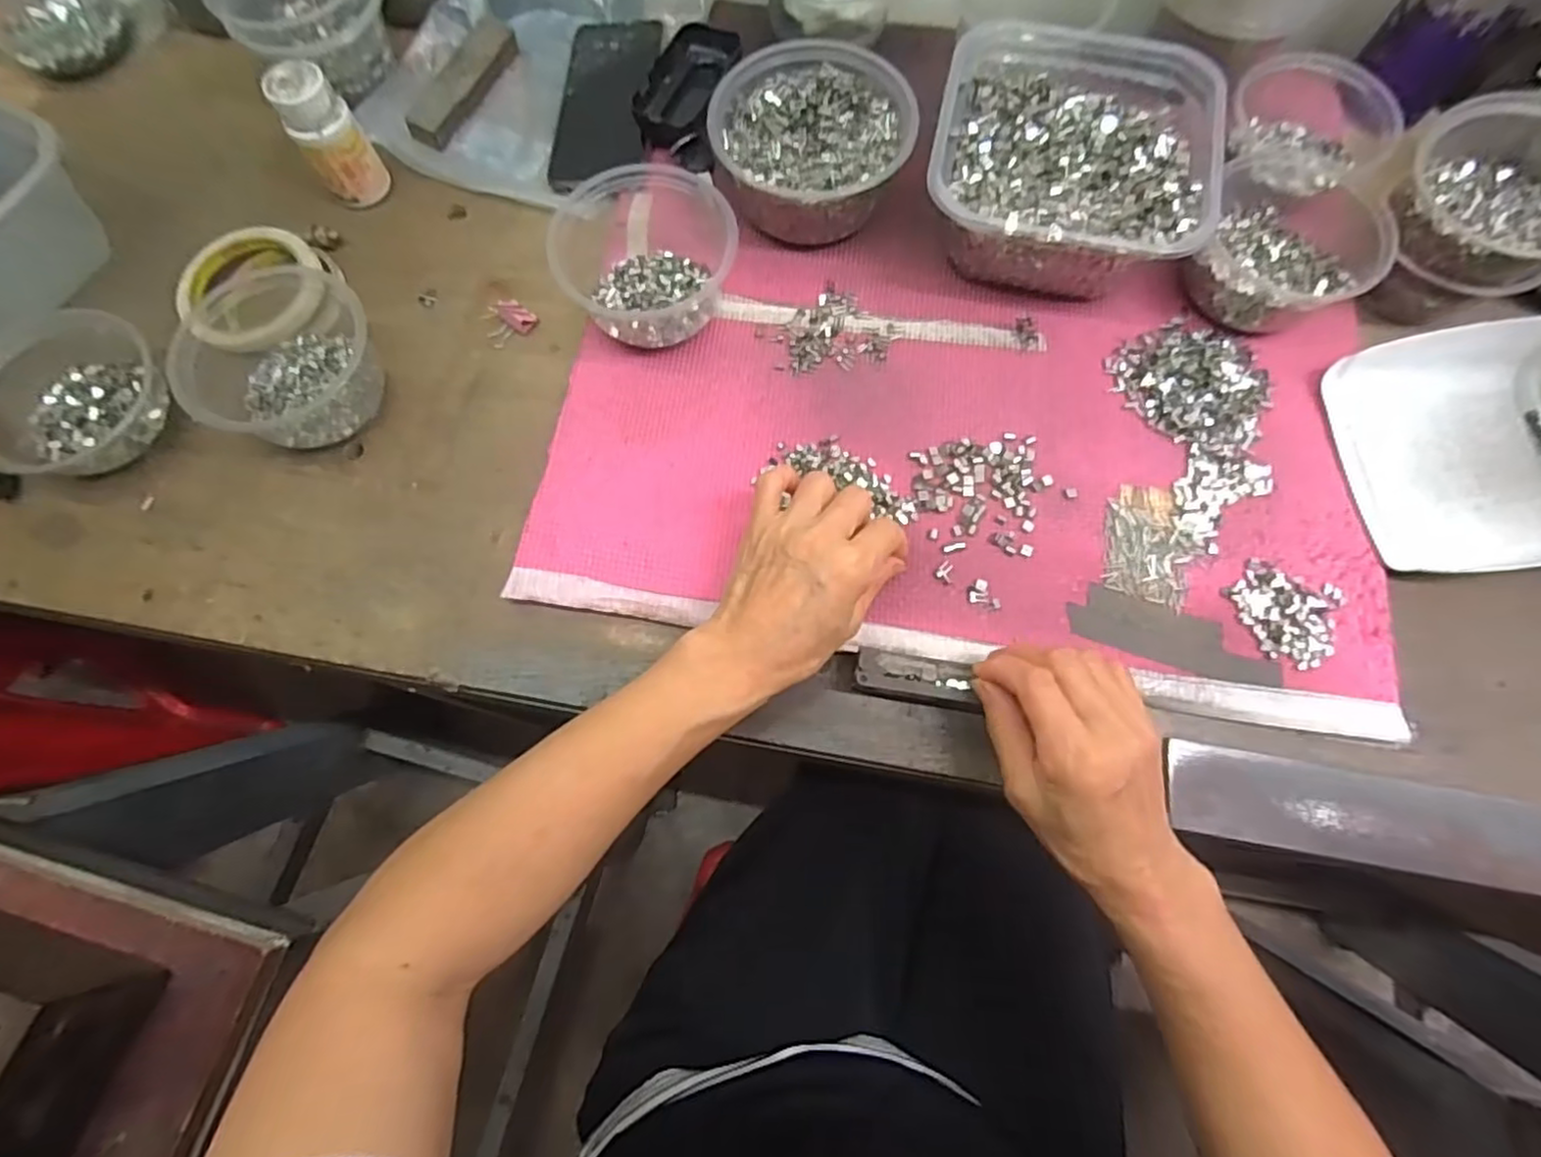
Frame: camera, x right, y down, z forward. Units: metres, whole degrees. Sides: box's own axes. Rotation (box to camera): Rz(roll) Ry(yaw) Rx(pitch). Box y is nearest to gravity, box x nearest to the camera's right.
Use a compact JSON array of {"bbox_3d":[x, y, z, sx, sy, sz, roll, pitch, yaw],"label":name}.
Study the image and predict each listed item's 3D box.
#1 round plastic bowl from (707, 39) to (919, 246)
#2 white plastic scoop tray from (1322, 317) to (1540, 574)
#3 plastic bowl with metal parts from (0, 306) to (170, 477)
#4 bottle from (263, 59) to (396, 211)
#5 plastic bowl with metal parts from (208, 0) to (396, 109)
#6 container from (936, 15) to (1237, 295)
[{"bbox_3d":[0.029,-0.300,0.482,0.134,0.062,0.128,5,74,3],"label":"round plastic bowl"},{"bbox_3d":[0.454,-0.089,0.400,0.179,0.079,0.158,-5,74,0],"label":"white plastic scoop tray"},{"bbox_3d":[-0.454,-0.119,0.445,0.129,0.040,0.117,16,75,6],"label":"plastic bowl with metal parts"},{"bbox_3d":[-0.311,-0.312,0.489,0.042,0.084,0.034,-34,76,-8],"label":"bottle"},{"bbox_3d":[-0.354,-0.437,0.529,0.113,0.075,0.103,0,74,1],"label":"plastic bowl with metal parts"},{"bbox_3d":[0.195,-0.276,0.465,0.169,0.074,0.173,12,74,5],"label":"container"}]

